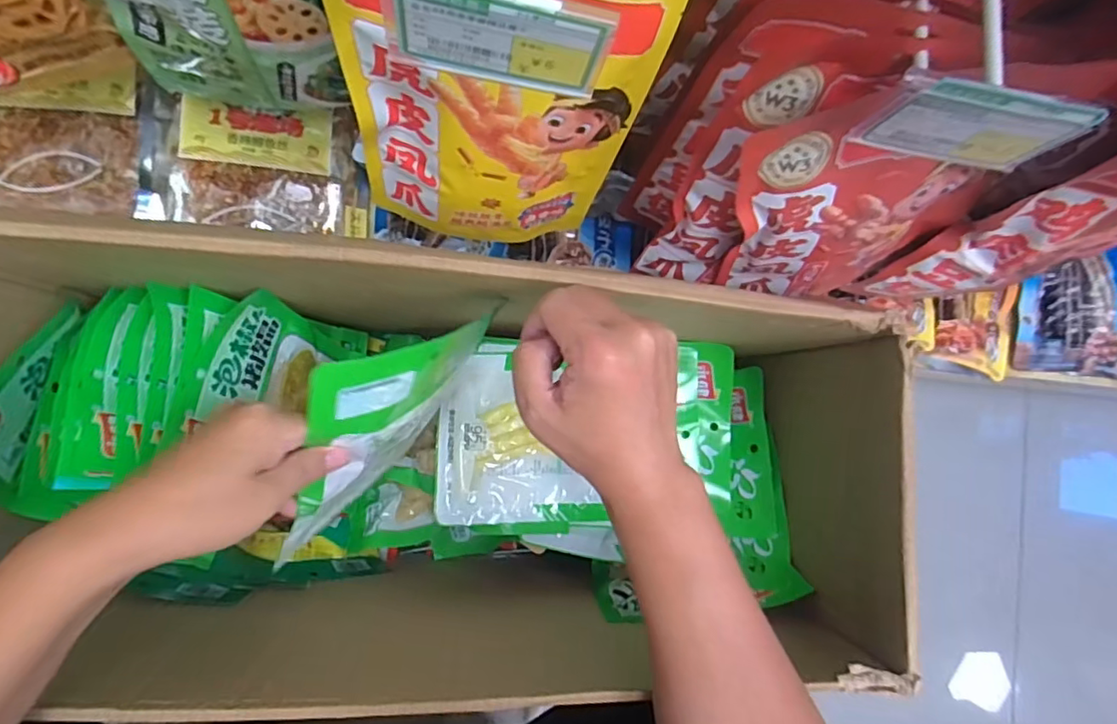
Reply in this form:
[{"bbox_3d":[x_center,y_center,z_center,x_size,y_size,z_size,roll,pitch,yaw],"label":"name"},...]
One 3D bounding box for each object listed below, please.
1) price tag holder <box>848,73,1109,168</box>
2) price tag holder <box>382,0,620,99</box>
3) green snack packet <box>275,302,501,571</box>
[{"bbox_3d":[0.165,-0.095,0.239,0.082,0.048,0.007,6,87,-8],"label":"price tag holder"},{"bbox_3d":[-0.022,-0.116,0.212,0.077,0.046,0.006,8,79,-9],"label":"price tag holder"},{"bbox_3d":[-0.125,0.055,0.420,0.019,0.198,0.128,44,39,15],"label":"green snack packet"}]

